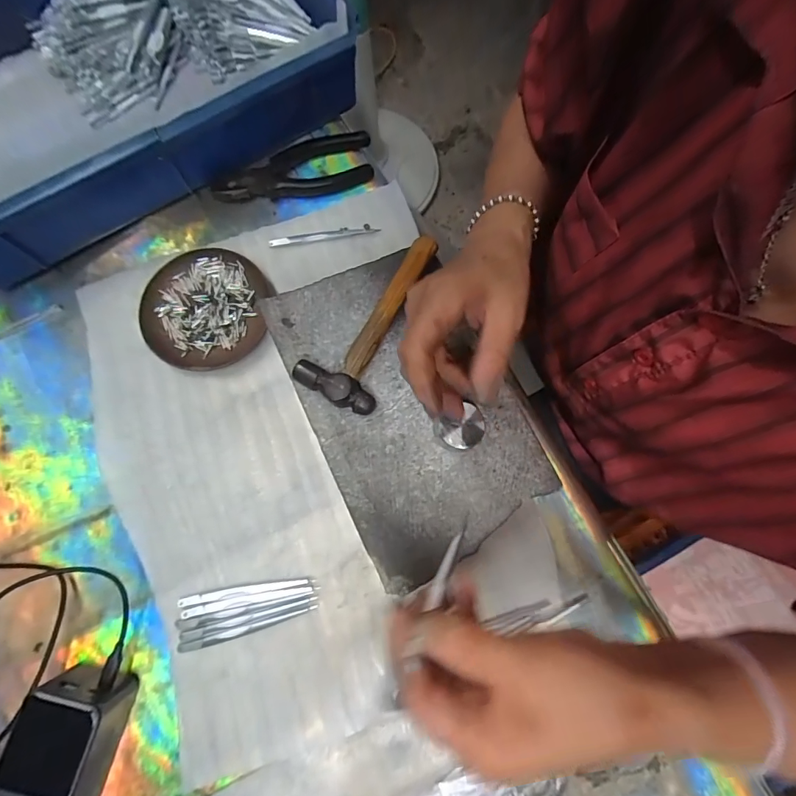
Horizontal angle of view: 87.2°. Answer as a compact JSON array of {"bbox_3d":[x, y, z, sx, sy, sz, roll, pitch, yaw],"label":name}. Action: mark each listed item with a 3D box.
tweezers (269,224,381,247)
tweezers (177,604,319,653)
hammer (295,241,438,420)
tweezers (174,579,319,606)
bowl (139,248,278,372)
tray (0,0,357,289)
[{"bbox_3d":[-0.072,-0.160,0.412,0.107,0.005,0.008,-10,77,-4],"label":"tweezers"},{"bbox_3d":[-0.120,0.184,0.333,0.110,0.004,0.008,-15,78,-5],"label":"tweezers"},{"bbox_3d":[-0.021,-0.065,0.328,0.062,0.021,0.151,23,77,4],"label":"hammer"},{"bbox_3d":[-0.124,0.156,0.340,0.107,0.004,0.009,-10,77,-4],"label":"tweezers"},{"bbox_3d":[-0.179,-0.082,0.386,0.114,0.013,0.114,0,77,-1],"label":"bowl"},{"bbox_3d":[-0.288,-0.328,0.405,0.433,0.081,0.313,-32,80,-8],"label":"tray"}]

